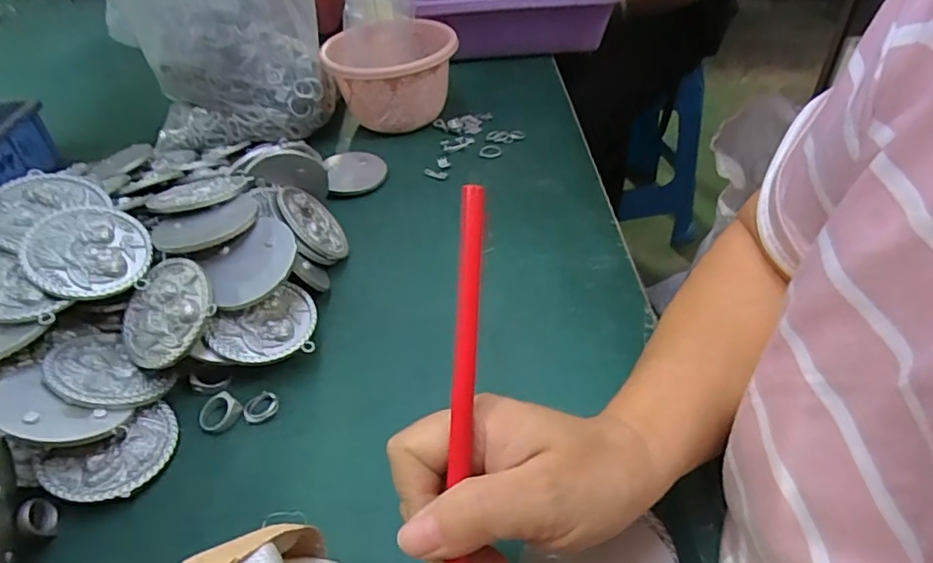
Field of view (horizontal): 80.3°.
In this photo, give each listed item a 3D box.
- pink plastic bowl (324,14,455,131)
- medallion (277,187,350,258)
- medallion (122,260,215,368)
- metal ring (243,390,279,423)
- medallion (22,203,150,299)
[{"bbox_3d":[-0.079,-0.224,0.621,0.137,0.094,0.125,-3,42,3],"label":"pink plastic bowl"},{"bbox_3d":[-0.129,-0.050,0.463,0.011,0.067,0.072,-36,51,18],"label":"medallion"},{"bbox_3d":[-0.201,0.020,0.367,0.068,0.006,0.070,-6,70,18],"label":"medallion"},{"bbox_3d":[-0.136,0.083,0.368,0.023,0.004,0.021,-3,42,3],"label":"metal ring"},{"bbox_3d":[-0.256,-0.022,0.376,0.071,0.008,0.075,-21,69,-37],"label":"medallion"}]

